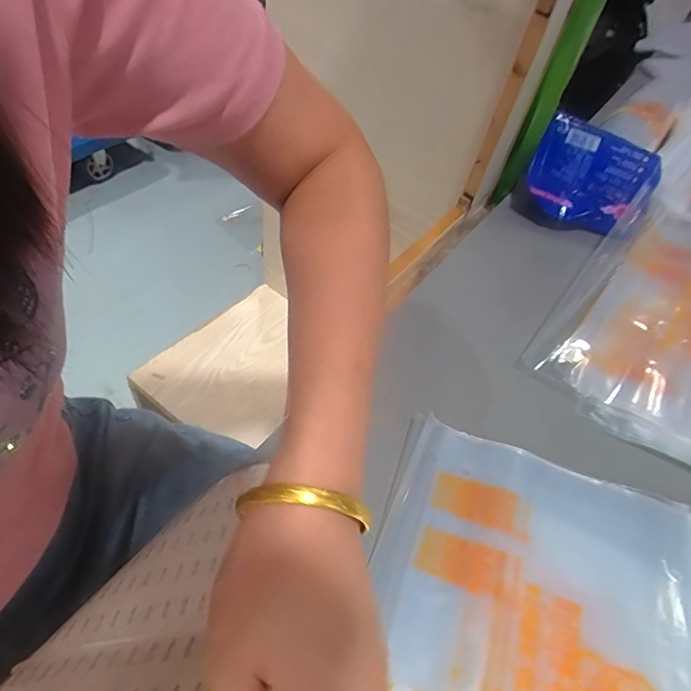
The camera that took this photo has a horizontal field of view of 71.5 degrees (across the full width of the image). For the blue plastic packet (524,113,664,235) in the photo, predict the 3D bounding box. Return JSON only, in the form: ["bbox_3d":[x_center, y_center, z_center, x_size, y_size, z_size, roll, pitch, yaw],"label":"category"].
[{"bbox_3d":[0.260,-0.175,0.512,0.127,0.038,0.101,23,91,7],"label":"blue plastic packet"}]

